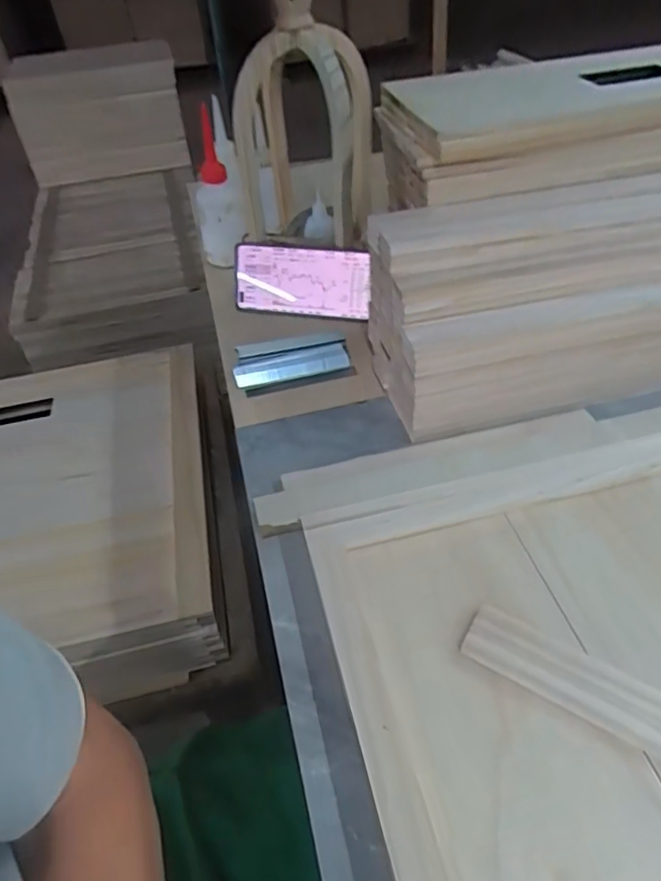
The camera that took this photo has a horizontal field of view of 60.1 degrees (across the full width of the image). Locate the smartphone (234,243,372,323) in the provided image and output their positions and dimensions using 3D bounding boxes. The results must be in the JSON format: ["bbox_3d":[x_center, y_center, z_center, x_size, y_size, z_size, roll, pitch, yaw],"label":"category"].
[{"bbox_3d":[-0.033,-0.179,0.653,0.158,0.078,0.013,6,27,9],"label":"smartphone"}]

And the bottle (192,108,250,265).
[{"bbox_3d":[-0.141,-0.308,0.705,0.064,0.178,0.065,-13,45,-7],"label":"bottle"}]

